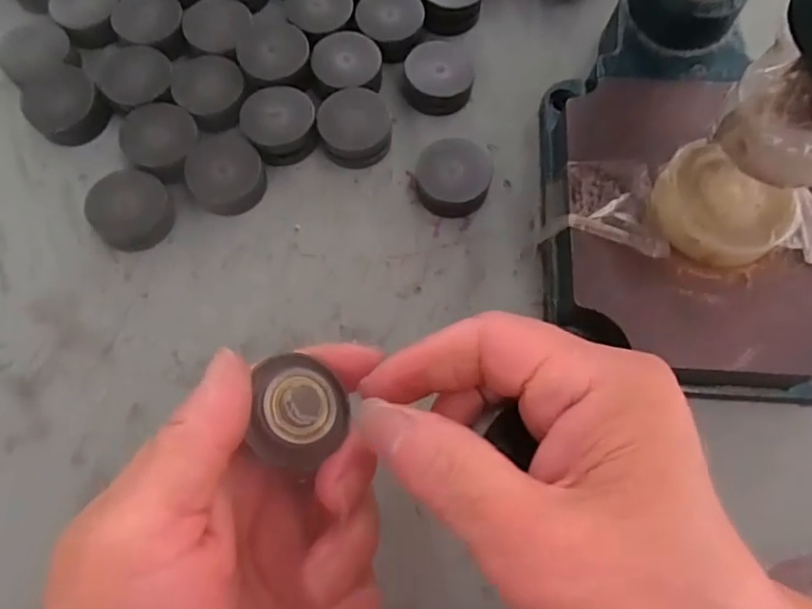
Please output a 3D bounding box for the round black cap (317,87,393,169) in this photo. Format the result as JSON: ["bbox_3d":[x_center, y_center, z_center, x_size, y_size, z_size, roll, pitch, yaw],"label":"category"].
[{"bbox_3d":[-0.023,-0.080,0.271,0.032,0.017,0.034,0,72,-1],"label":"round black cap"}]

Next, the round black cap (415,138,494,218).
[{"bbox_3d":[0.021,-0.056,0.265,0.033,0.015,0.030,4,72,0],"label":"round black cap"}]

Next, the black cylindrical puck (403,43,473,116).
[{"bbox_3d":[0.016,-0.107,0.282,0.031,0.015,0.033,0,72,-1],"label":"black cylindrical puck"}]

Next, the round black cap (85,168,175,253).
[{"bbox_3d":[-0.120,-0.041,0.259,0.033,0.013,0.033,0,72,-1],"label":"round black cap"}]

